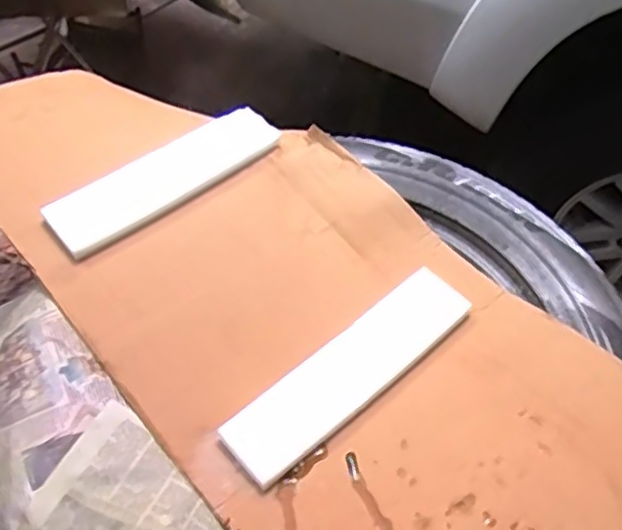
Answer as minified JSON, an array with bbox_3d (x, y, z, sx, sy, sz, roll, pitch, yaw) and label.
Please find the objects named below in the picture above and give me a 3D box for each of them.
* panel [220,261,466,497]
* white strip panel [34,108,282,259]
[{"bbox_3d":[0.043,0.102,0.672,0.292,0.014,0.073,-36,63,-23],"label":"panel"},{"bbox_3d":[-0.168,-0.107,0.779,0.288,0.014,0.083,-35,69,-26],"label":"white strip panel"}]

